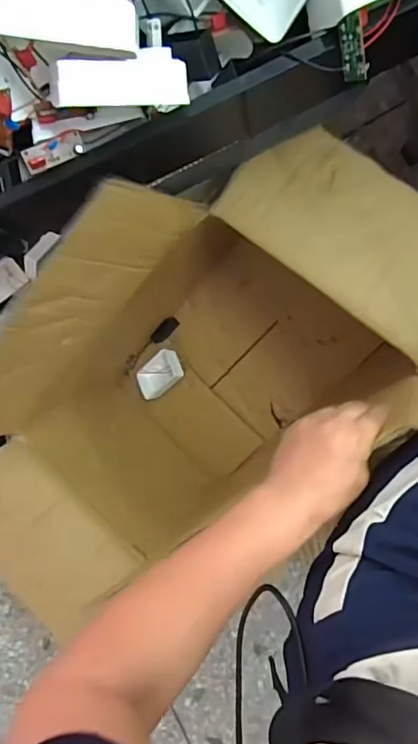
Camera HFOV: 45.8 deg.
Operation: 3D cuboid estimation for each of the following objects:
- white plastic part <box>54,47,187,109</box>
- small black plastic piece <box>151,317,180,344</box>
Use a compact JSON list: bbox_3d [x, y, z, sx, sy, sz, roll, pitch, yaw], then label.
[{"bbox_3d":[-0.058,-0.196,0.331,0.086,0.018,0.032,-15,123,-19],"label":"white plastic part"},{"bbox_3d":[-0.077,-0.073,0.863,0.056,0.014,0.025,-43,82,8],"label":"small black plastic piece"}]

